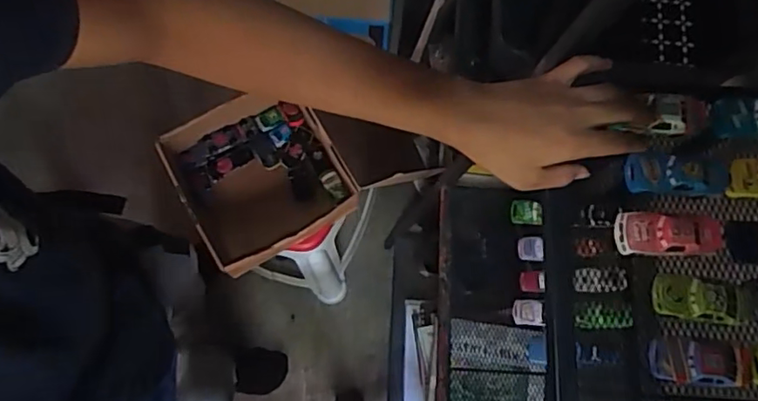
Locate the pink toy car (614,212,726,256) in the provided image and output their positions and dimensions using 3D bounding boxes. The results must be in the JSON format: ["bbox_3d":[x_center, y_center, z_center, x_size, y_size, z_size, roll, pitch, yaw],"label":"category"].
[{"bbox_3d":[0.239,0.028,0.469,0.081,0.019,0.035,2,76,-2],"label":"pink toy car"}]

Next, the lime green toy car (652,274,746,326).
[{"bbox_3d":[0.256,0.079,0.455,0.069,0.020,0.033,9,76,0],"label":"lime green toy car"}]

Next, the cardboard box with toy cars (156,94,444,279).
[{"bbox_3d":[-0.210,-0.045,1.024,0.265,0.093,0.274,-30,79,-9],"label":"cardboard box with toy cars"}]

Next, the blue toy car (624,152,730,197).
[{"bbox_3d":[0.250,-0.021,0.481,0.079,0.021,0.033,8,76,0],"label":"blue toy car"}]

